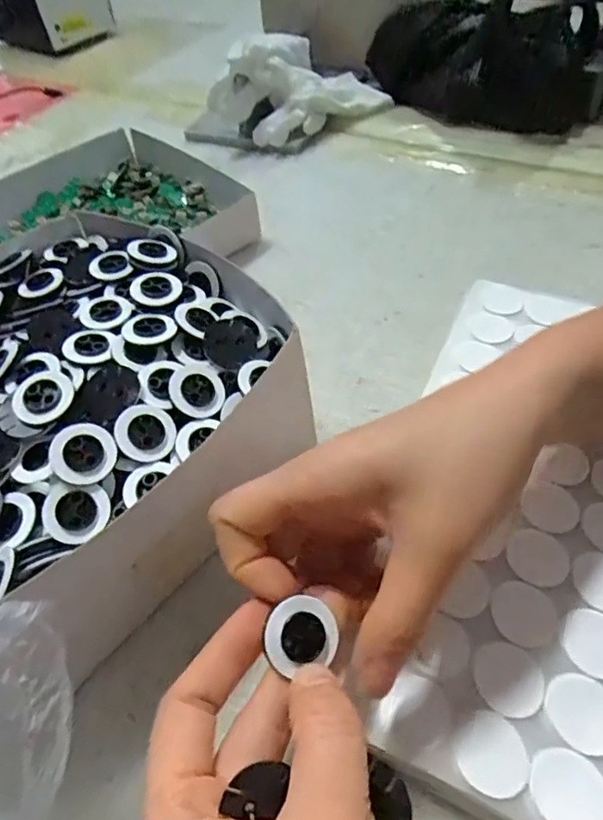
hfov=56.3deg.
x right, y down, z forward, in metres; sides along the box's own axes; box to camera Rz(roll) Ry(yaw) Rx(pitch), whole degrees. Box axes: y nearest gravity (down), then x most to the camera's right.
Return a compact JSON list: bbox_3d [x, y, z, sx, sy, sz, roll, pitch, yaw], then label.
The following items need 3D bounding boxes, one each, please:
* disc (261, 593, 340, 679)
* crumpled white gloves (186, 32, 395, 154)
[{"bbox_3d":[0.001,0.077,0.195,0.026,0.004,0.024,6,70,-18],"label":"disc"},{"bbox_3d":[-0.013,-0.343,0.597,0.199,0.086,0.113,-31,54,-20],"label":"crumpled white gloves"}]

